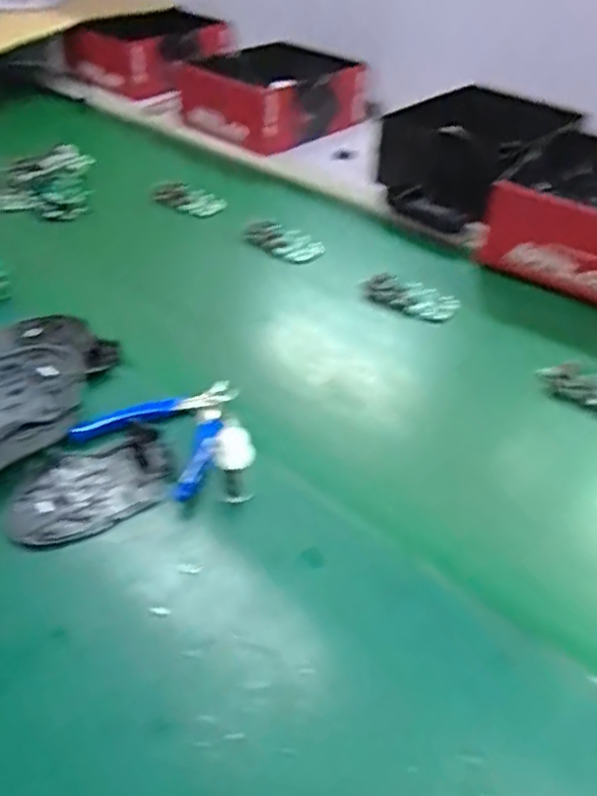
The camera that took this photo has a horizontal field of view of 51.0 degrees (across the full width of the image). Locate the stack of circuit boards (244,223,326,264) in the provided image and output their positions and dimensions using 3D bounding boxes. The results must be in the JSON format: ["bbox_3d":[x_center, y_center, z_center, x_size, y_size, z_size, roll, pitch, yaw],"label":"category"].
[{"bbox_3d":[-0.018,-0.180,0.717,0.091,0.013,0.044,18,45,17],"label":"stack of circuit boards"}]

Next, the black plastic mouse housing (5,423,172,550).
[{"bbox_3d":[-0.148,0.064,0.446,0.114,0.009,0.074,-22,47,-23],"label":"black plastic mouse housing"}]

